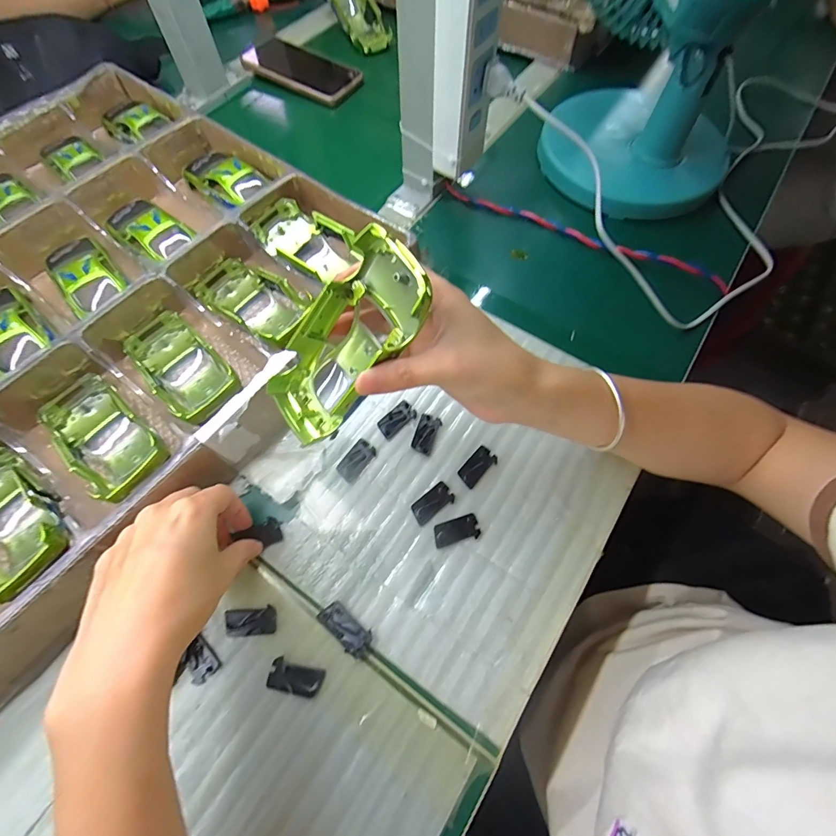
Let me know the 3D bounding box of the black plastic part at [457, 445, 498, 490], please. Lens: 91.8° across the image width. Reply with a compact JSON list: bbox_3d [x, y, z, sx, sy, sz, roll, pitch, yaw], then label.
[{"bbox_3d":[0.046,0.037,0.313,0.033,0.004,0.018,-40,71,-16],"label":"black plastic part"}]

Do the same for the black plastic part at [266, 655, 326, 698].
[{"bbox_3d":[-0.078,0.166,0.259,0.033,0.004,0.018,15,67,7],"label":"black plastic part"}]

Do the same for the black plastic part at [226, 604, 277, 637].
[{"bbox_3d":[-0.112,0.137,0.273,0.033,0.004,0.017,-7,66,-3],"label":"black plastic part"}]

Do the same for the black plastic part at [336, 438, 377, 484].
[{"bbox_3d":[-0.048,0.033,0.316,0.019,0.004,0.033,33,70,14],"label":"black plastic part"}]

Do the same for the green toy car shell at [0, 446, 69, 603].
[{"bbox_3d":[-0.282,0.070,0.279,0.137,0.035,0.058,21,68,29],"label":"green toy car shell"}]

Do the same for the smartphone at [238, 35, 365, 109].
[{"bbox_3d":[-0.154,-0.474,0.546,0.154,0.007,0.081,28,69,13],"label":"smartphone"}]

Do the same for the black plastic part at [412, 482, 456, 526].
[{"bbox_3d":[0.011,0.063,0.302,0.033,0.004,0.017,-37,70,-15],"label":"black plastic part"}]

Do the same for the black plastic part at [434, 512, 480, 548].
[{"bbox_3d":[0.028,0.081,0.294,0.033,0.004,0.017,-13,66,-6],"label":"black plastic part"}]

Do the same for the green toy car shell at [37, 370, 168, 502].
[{"bbox_3d":[-0.233,0.015,0.305,0.133,0.039,0.053,28,69,34],"label":"green toy car shell"}]

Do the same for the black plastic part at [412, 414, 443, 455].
[{"bbox_3d":[0.006,0.012,0.324,0.018,0.004,0.032,22,68,10],"label":"black plastic part"}]

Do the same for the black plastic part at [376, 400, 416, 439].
[{"bbox_3d":[-0.018,0.001,0.331,0.032,0.005,0.017,-38,71,-15],"label":"black plastic part"}]

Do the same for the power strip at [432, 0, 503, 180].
[{"bbox_3d":[0.039,-0.298,0.319,0.038,0.192,0.050,32,70,14],"label":"power strip"}]

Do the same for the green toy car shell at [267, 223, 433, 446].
[{"bbox_3d":[-0.040,-0.039,0.237,0.032,0.127,0.056,-12,61,-52],"label":"green toy car shell"}]

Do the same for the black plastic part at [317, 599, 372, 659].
[{"bbox_3d":[-0.048,0.140,0.270,0.040,0.007,0.018,36,71,15],"label":"black plastic part"}]

